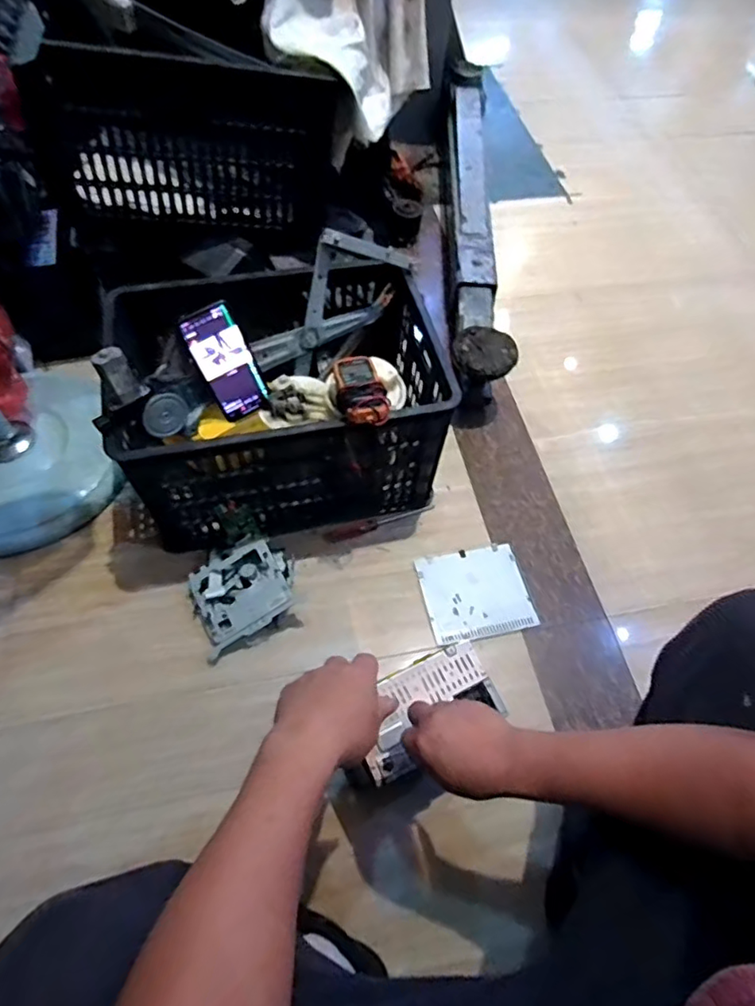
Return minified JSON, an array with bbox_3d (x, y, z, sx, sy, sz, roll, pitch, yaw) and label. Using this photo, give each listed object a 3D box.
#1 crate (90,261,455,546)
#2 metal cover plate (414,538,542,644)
[{"bbox_3d":[-0.163,-0.180,0.967,0.486,0.305,0.405,-13,60,-12],"label":"crate"},{"bbox_3d":[0.165,0.149,0.953,0.174,0.010,0.158,-10,59,-9],"label":"metal cover plate"}]

